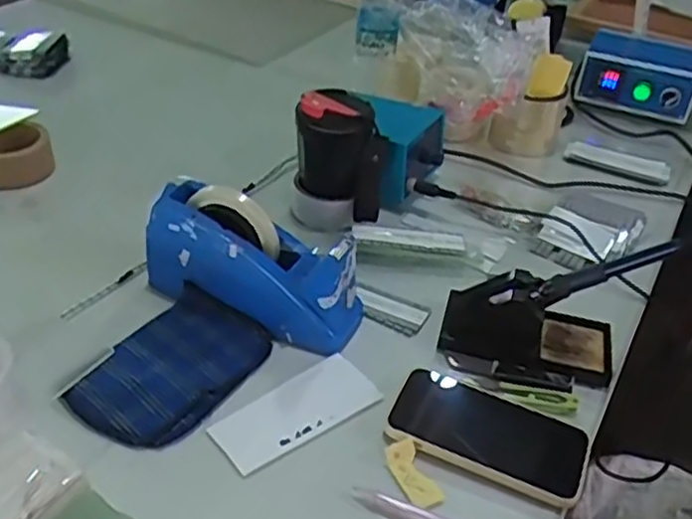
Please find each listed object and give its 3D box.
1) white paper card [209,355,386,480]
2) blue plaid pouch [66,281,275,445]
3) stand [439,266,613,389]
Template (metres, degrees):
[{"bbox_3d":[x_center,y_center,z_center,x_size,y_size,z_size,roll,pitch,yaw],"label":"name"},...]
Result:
[{"bbox_3d":[-0.040,0.127,0.604,0.141,0.006,0.059,-24,46,-32],"label":"white paper card"},{"bbox_3d":[-0.153,0.093,0.630,0.110,0.022,0.164,24,41,22],"label":"blue plaid pouch"},{"bbox_3d":[0.172,0.058,0.661,0.159,0.067,0.091,7,38,2],"label":"stand"}]

